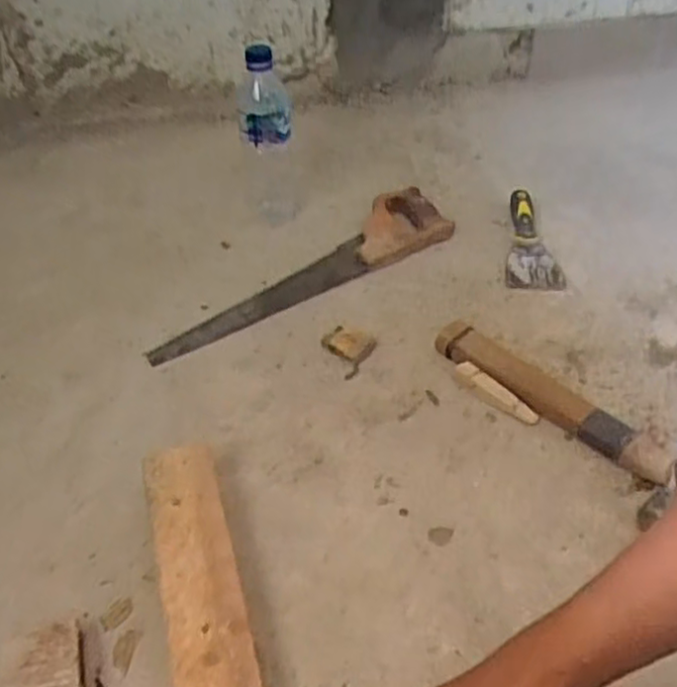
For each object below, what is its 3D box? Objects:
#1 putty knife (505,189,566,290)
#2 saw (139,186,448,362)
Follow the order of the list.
[{"bbox_3d":[0.250,-0.136,0.933,0.068,0.022,0.176,1,55,1],"label":"putty knife"},{"bbox_3d":[-0.039,-0.100,0.879,0.442,0.042,0.094,-24,47,-25],"label":"saw"}]

